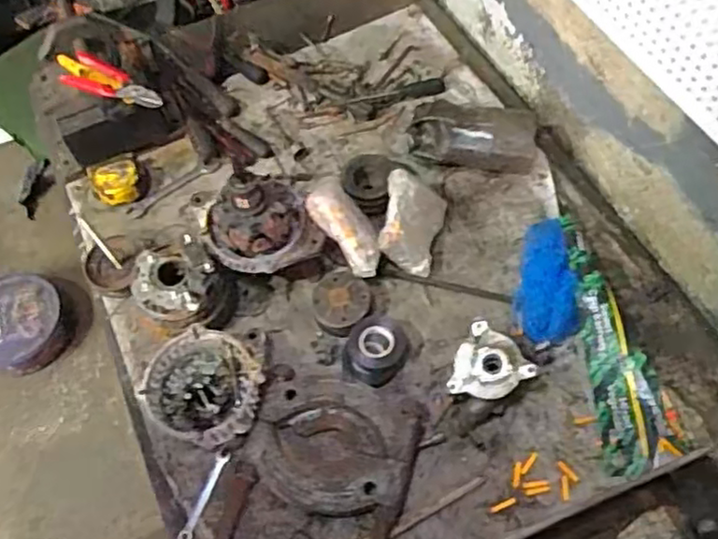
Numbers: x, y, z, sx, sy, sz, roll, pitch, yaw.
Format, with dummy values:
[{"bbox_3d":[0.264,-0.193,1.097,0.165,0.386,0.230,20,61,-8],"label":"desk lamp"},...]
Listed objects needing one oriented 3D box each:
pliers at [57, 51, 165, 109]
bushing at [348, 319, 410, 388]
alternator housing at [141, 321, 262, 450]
[{"bbox_3d":[-0.383,-0.286,1.016,0.195,0.021,0.058,19,63,14],"label":"pliers"},{"bbox_3d":[0.025,0.105,0.871,0.089,0.037,0.086,11,62,10],"label":"bushing"},{"bbox_3d":[-0.188,0.141,0.849,0.145,0.079,0.150,-2,60,3],"label":"alternator housing"}]

